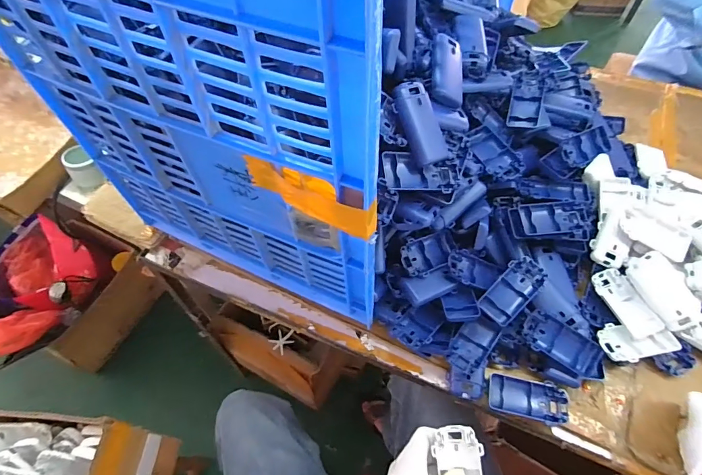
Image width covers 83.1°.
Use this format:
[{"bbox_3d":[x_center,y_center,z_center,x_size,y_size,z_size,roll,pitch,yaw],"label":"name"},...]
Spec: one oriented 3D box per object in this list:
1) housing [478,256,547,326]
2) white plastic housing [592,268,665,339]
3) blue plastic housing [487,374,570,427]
[{"bbox_3d":[0.217,0.069,0.528,0.095,0.018,0.045,-46,66,-7],"label":"housing"},{"bbox_3d":[0.373,0.087,0.539,0.043,0.014,0.098,-18,58,-10],"label":"white plastic housing"},{"bbox_3d":[0.225,0.204,0.503,0.095,0.013,0.048,13,58,10],"label":"blue plastic housing"}]

